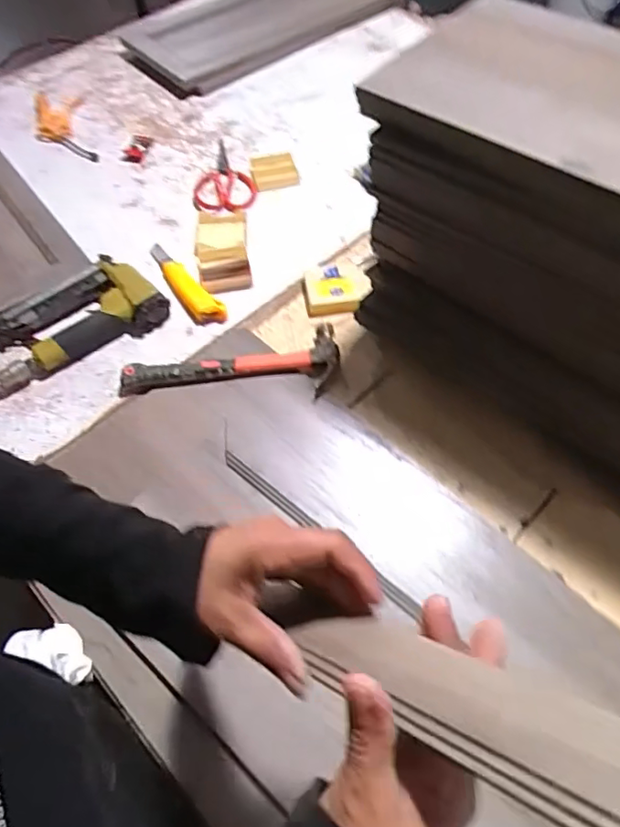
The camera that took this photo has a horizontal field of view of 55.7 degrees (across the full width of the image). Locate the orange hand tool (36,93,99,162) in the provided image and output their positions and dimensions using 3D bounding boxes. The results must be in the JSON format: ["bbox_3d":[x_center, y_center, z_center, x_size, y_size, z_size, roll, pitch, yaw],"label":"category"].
[{"bbox_3d":[-0.421,-0.486,0.998,0.083,0.029,0.193,-17,57,-9],"label":"orange hand tool"}]

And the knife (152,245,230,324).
[{"bbox_3d":[-0.177,-0.179,0.801,0.037,0.030,0.175,-35,62,-19],"label":"knife"}]

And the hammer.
[{"bbox_3d":[-0.097,-0.053,0.722,0.262,0.026,0.091,-6,56,-2],"label":"hammer"}]

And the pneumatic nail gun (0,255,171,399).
[{"bbox_3d":[-0.312,-0.116,0.750,0.233,0.040,0.126,-33,61,-18],"label":"pneumatic nail gun"}]

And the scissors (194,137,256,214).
[{"bbox_3d":[-0.141,-0.375,0.943,0.096,0.023,0.170,-10,57,-4],"label":"scissors"}]

